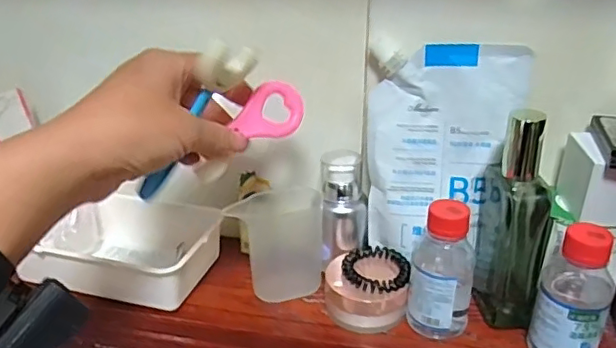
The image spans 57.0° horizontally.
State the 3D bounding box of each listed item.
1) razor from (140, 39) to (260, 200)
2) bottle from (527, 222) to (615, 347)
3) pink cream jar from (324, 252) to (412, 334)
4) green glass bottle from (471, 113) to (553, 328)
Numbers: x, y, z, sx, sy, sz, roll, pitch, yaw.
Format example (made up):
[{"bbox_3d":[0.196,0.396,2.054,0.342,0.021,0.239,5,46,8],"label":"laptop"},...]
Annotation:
[{"bbox_3d":[-0.075,-0.032,0.363,0.032,0.121,0.037,30,21,-17],"label":"razor"},{"bbox_3d":[0.179,0.084,0.382,0.044,0.104,0.038,14,30,27],"label":"bottle"},{"bbox_3d":[0.045,0.091,0.440,0.061,0.039,0.055,-5,26,-9],"label":"pink cream jar"},{"bbox_3d":[0.148,0.034,0.409,0.041,0.162,0.052,4,27,9],"label":"green glass bottle"}]

